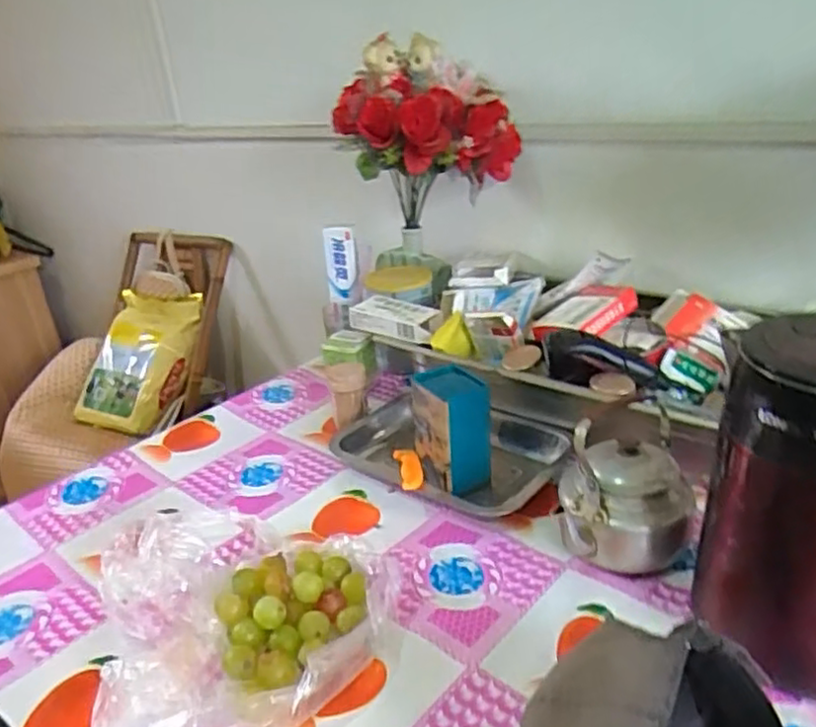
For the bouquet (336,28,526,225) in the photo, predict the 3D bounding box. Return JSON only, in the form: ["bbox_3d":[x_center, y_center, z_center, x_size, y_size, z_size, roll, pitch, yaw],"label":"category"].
[{"bbox_3d":[0.024,-0.319,0.953,0.240,0.214,0.162,5,27,21],"label":"bouquet"}]

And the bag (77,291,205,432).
[{"bbox_3d":[-0.673,-0.008,1.711,0.266,0.073,0.362,9,72,20],"label":"bag"}]

